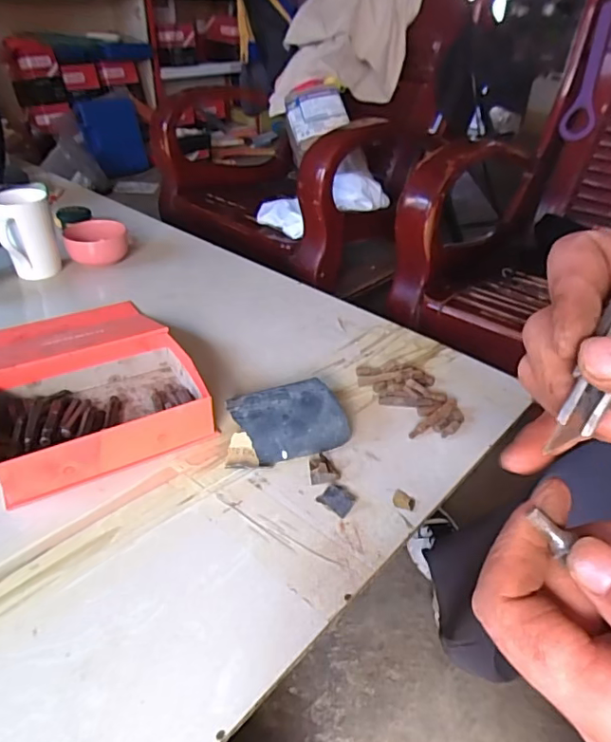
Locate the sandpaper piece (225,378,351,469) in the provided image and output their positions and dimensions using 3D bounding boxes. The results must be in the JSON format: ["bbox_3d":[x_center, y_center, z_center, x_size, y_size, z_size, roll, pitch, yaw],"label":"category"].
[{"bbox_3d":[-0.022,0.053,0.567,0.125,0.035,0.091,-8,37,-15],"label":"sandpaper piece"}]

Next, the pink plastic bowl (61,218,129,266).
[{"bbox_3d":[-0.359,-0.221,0.913,0.097,0.050,0.102,-9,37,-16],"label":"pink plastic bowl"}]

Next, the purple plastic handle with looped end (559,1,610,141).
[{"bbox_3d":[0.718,-0.755,1.341,0.078,0.309,0.022,13,23,23],"label":"purple plastic handle with looped end"}]

